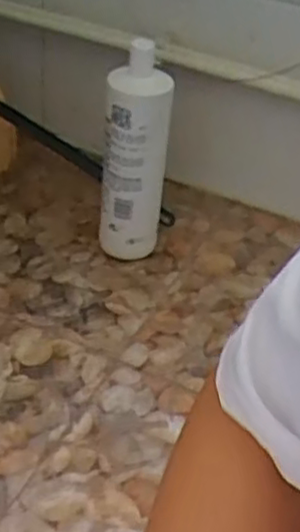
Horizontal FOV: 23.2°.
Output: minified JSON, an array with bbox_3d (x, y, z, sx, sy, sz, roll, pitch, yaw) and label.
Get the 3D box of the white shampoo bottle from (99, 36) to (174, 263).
[{"bbox_3d":[-0.019,-0.122,0.887,0.076,0.279,0.067,6,38,-1],"label":"white shampoo bottle"}]

